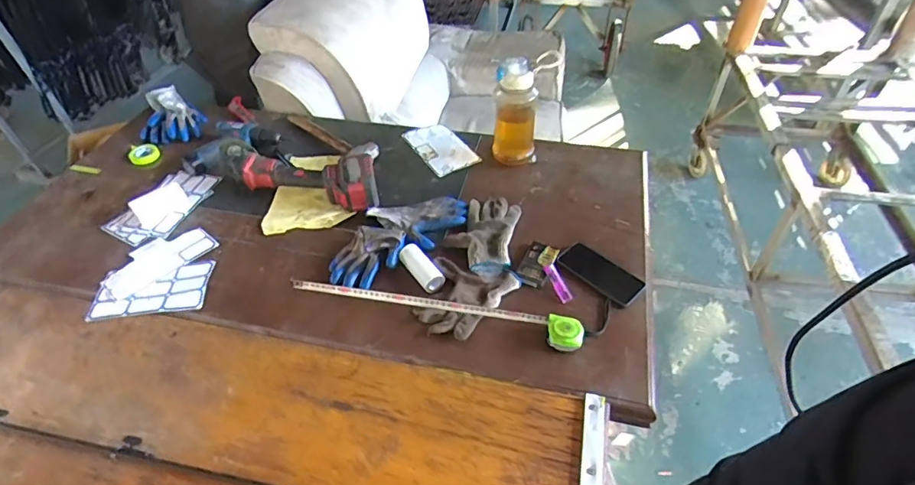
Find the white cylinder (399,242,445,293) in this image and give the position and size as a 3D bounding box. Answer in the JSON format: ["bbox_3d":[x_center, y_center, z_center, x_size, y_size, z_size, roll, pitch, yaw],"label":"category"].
[{"bbox_3d":[-0.069,0.046,0.950,0.036,0.032,0.112,-29,51,-24],"label":"white cylinder"}]

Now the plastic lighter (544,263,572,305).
[{"bbox_3d":[0.182,0.072,0.908,0.020,0.011,0.083,-15,46,-12],"label":"plastic lighter"}]

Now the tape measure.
[{"bbox_3d":[-0.039,0.112,0.898,0.515,0.033,0.057,10,46,12],"label":"tape measure"}]

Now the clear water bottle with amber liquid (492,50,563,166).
[{"bbox_3d":[0.143,-0.288,1.117,0.111,0.243,0.083,-31,51,-25],"label":"clear water bottle with amber liquid"}]

